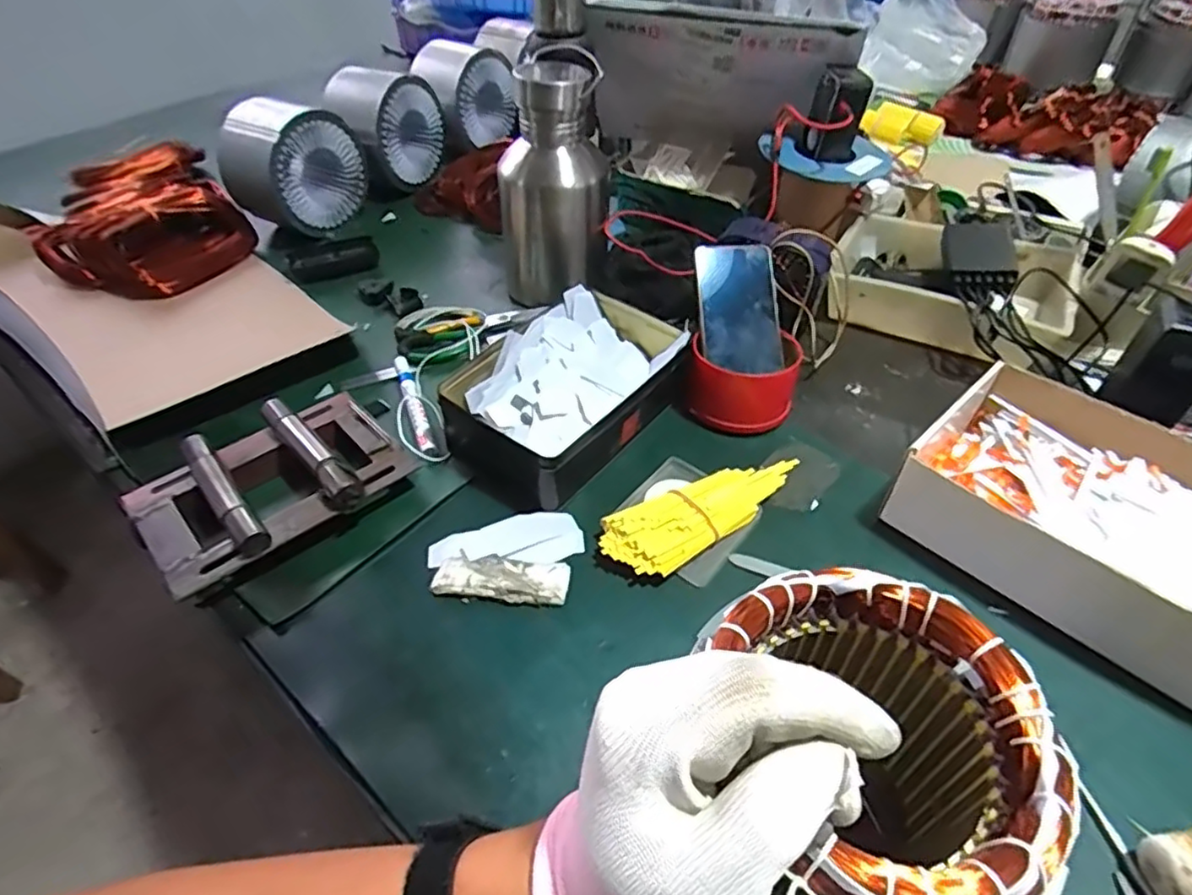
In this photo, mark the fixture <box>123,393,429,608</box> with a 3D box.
[{"bbox_3d":[-0.265,0.031,0.534,0.195,0.056,0.136,-34,54,-29],"label":"fixture"}]

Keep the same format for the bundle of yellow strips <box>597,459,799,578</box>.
[{"bbox_3d":[0.093,0.050,0.535,0.189,0.025,0.061,-26,50,-23],"label":"bundle of yellow strips"}]

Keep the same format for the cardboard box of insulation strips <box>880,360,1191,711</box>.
[{"bbox_3d":[0.376,0.052,0.496,0.188,0.080,0.237,-32,53,-27],"label":"cardboard box of insulation strips"}]

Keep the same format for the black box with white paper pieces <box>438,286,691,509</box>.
[{"bbox_3d":[-0.017,-0.058,0.612,0.144,0.066,0.240,31,53,28],"label":"black box with white paper pieces"}]

